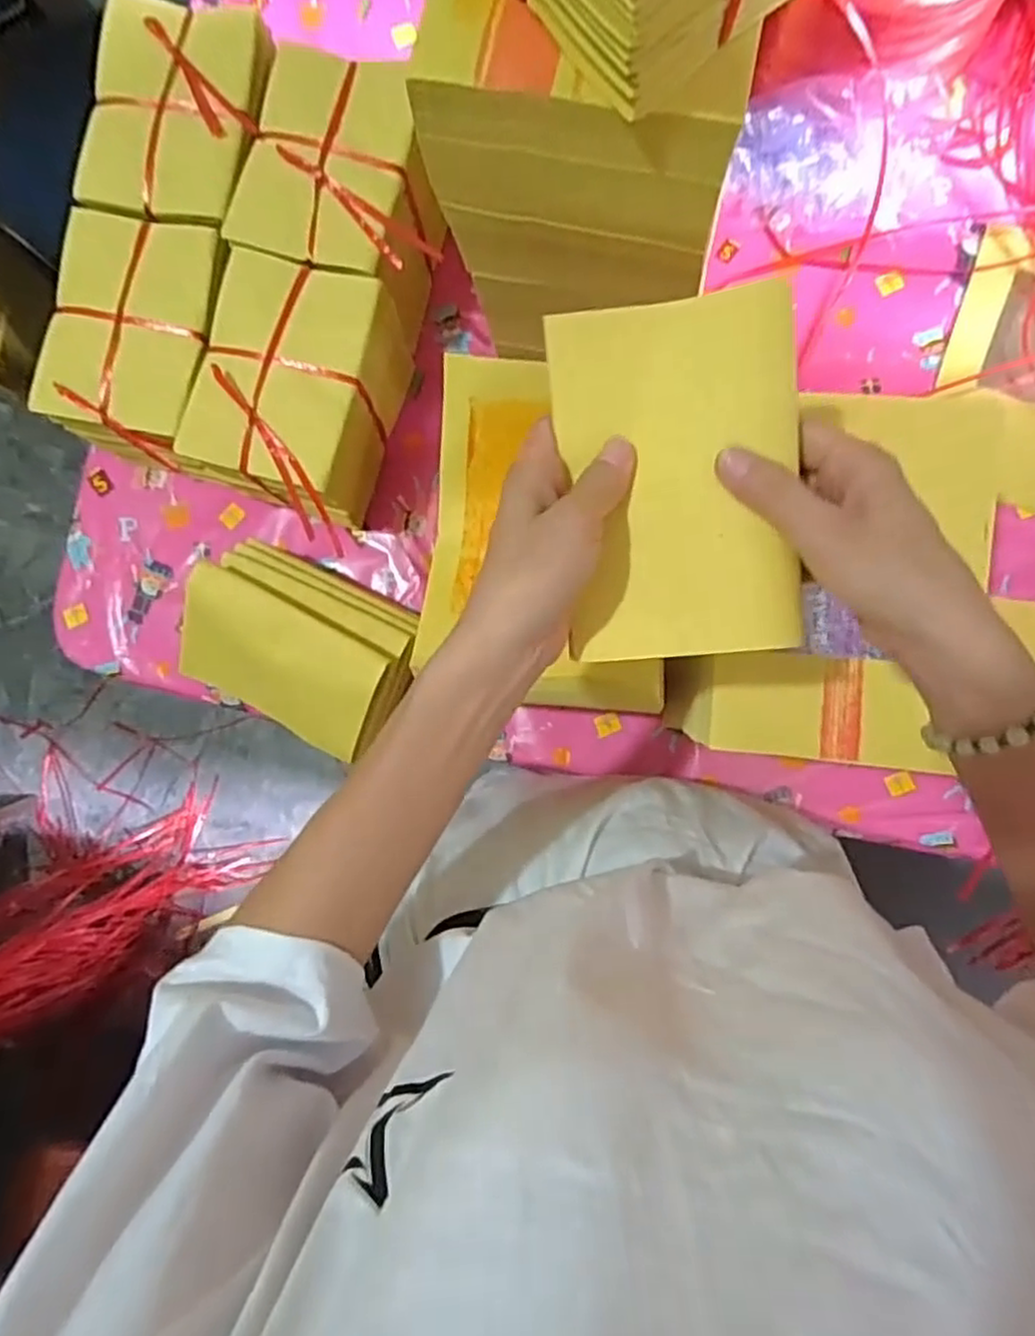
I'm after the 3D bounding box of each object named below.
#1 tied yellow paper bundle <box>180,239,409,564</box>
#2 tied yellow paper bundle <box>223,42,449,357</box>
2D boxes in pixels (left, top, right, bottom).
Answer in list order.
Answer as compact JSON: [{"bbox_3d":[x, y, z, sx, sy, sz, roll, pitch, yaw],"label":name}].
[{"bbox_3d":[-0.170,-0.215,0.574,0.126,0.126,0.174,14,88,4],"label":"tied yellow paper bundle"},{"bbox_3d":[-0.134,-0.376,0.580,0.135,0.129,0.162,15,88,4],"label":"tied yellow paper bundle"}]

